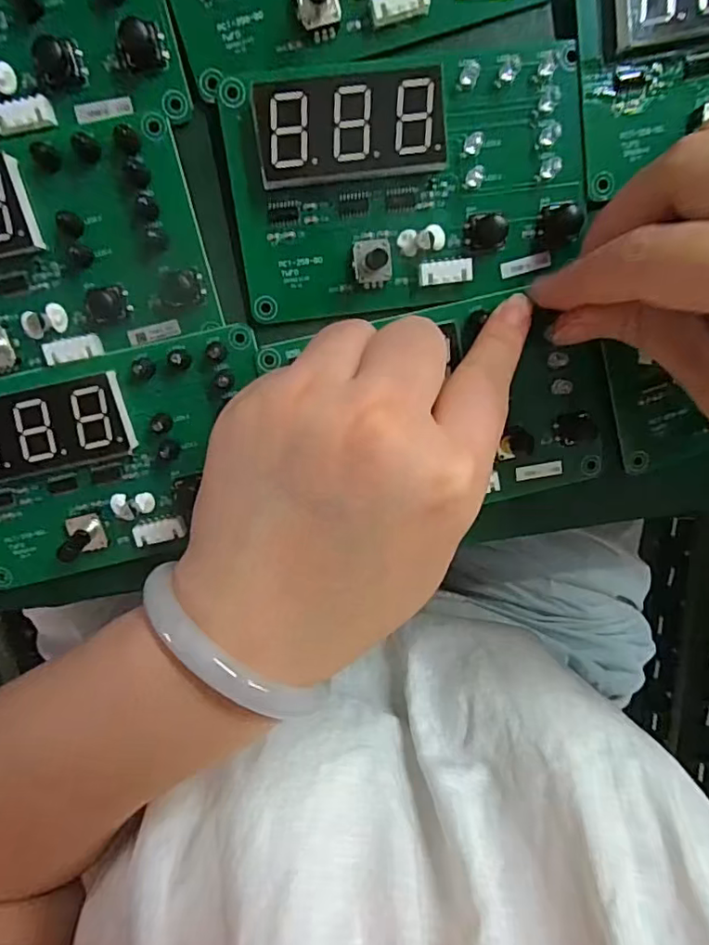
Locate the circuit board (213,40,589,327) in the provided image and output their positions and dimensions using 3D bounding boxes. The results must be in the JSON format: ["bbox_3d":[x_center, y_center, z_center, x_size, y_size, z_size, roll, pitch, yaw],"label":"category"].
[{"bbox_3d":[0.019,-0.095,0.191,0.117,0.014,0.075,-7,112,-3],"label":"circuit board"}]

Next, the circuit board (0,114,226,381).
[{"bbox_3d":[-0.110,-0.068,0.188,0.118,0.019,0.065,-14,102,1],"label":"circuit board"}]

